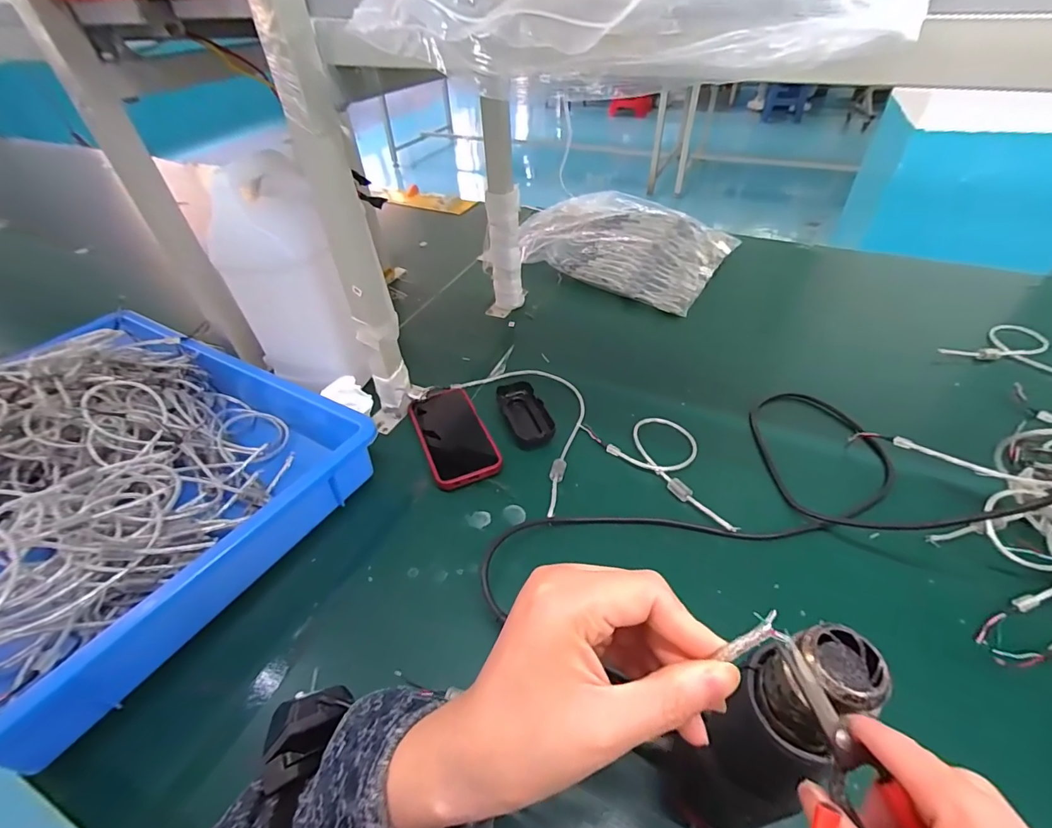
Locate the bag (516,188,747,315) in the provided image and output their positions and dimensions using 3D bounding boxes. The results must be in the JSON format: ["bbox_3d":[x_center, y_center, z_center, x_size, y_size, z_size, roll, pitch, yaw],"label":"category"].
[{"bbox_3d":[0.178,-0.353,0.933,0.415,0.080,0.305,24,49,27],"label":"bag"}]

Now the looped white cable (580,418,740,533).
[{"bbox_3d":[0.179,0.051,0.564,0.099,0.012,0.216,-34,51,-29],"label":"looped white cable"}]

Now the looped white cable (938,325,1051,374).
[{"bbox_3d":[0.752,-0.092,0.681,0.210,0.022,0.112,23,49,26],"label":"looped white cable"}]

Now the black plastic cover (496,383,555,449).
[{"bbox_3d":[-0.001,0.000,0.610,0.057,0.018,0.113,-15,44,-12],"label":"black plastic cover"}]

